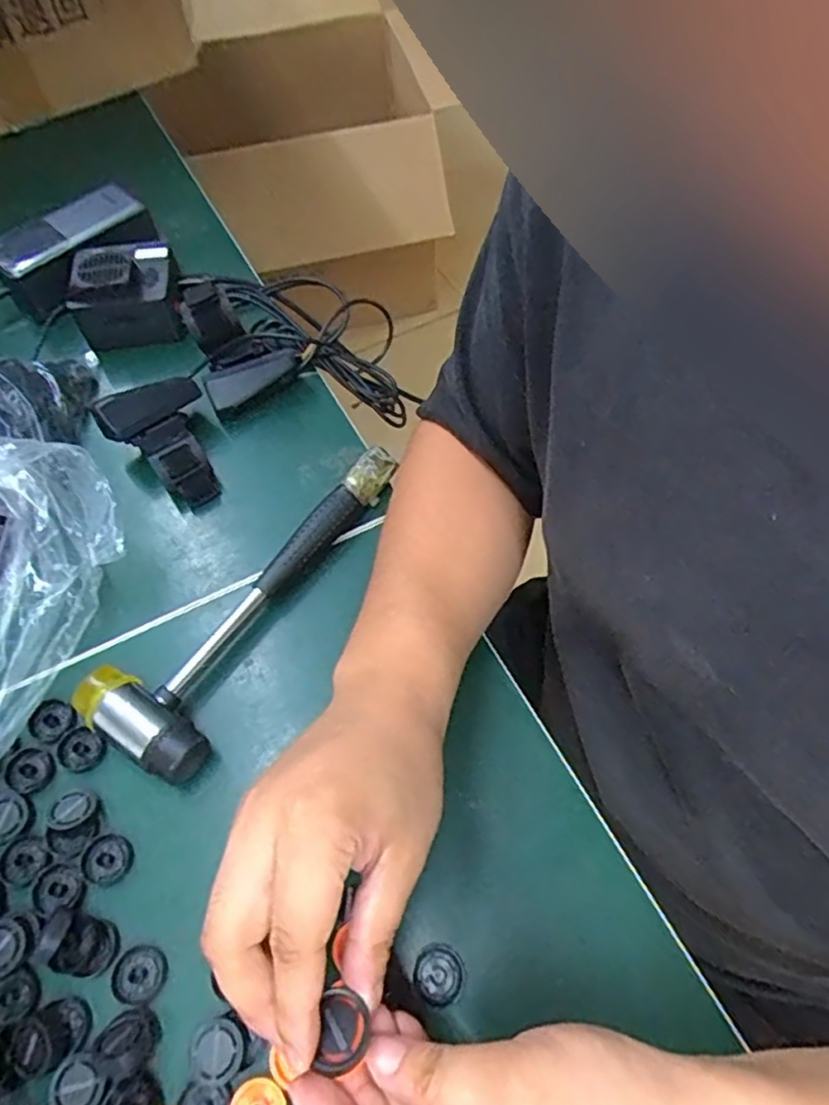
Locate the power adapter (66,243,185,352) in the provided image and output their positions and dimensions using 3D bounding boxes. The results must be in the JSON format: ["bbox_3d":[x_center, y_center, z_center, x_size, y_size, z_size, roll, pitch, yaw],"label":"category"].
[{"bbox_3d":[-0.234,-0.214,0.543,0.081,0.056,0.068,-9,60,-7],"label":"power adapter"}]

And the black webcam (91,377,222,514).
[{"bbox_3d":[-0.170,-0.080,0.474,0.070,0.047,0.084,-39,68,-22],"label":"black webcam"}]

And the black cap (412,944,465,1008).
[{"bbox_3d":[0.012,0.210,0.328,0.025,0.004,0.024,-1,62,2],"label":"black cap"}]

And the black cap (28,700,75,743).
[{"bbox_3d":[-0.216,0.100,0.394,0.022,0.010,0.023,-1,62,2],"label":"black cap"}]

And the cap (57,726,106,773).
[{"bbox_3d":[-0.195,0.116,0.389,0.025,0.008,0.024,-1,62,2],"label":"cap"}]

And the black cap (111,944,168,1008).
[{"bbox_3d":[-0.139,0.214,0.335,0.024,0.012,0.026,-1,62,2],"label":"black cap"}]

